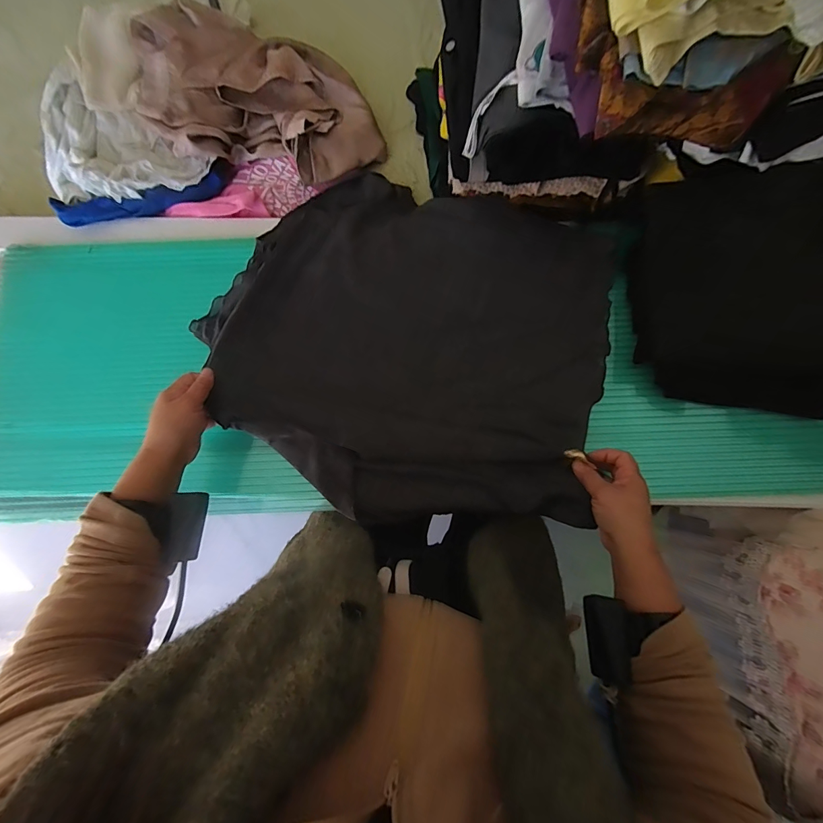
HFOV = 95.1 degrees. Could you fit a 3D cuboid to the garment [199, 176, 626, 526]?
[{"bbox_3d":[0.003,-0.104,0.517,0.522,0.056,0.471,22,78,5],"label":"garment"}]

